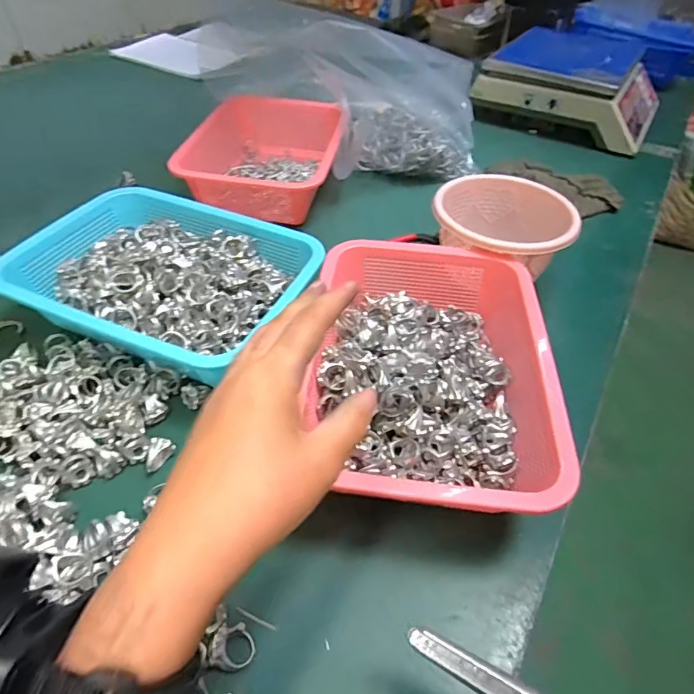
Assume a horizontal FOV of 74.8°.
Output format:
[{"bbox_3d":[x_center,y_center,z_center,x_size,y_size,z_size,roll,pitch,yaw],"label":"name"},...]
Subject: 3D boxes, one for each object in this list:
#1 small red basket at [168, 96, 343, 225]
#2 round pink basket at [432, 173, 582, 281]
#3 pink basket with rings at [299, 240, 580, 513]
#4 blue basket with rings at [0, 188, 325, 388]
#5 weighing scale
[{"bbox_3d":[-0.113,-0.277,0.655,0.194,0.075,0.239,4,48,-1],"label":"small red basket"},{"bbox_3d":[0.163,-0.126,0.506,0.138,0.074,0.132,2,48,-2],"label":"round pink basket"},{"bbox_3d":[0.068,0.008,0.387,0.183,0.061,0.253,7,48,3],"label":"pink basket with rings"},{"bbox_3d":[-0.174,-0.065,0.444,0.255,0.058,0.200,21,50,15],"label":"blue basket with rings"},{"bbox_3d":[0.429,-0.500,0.873,0.309,0.112,0.280,23,51,16],"label":"weighing scale"}]

